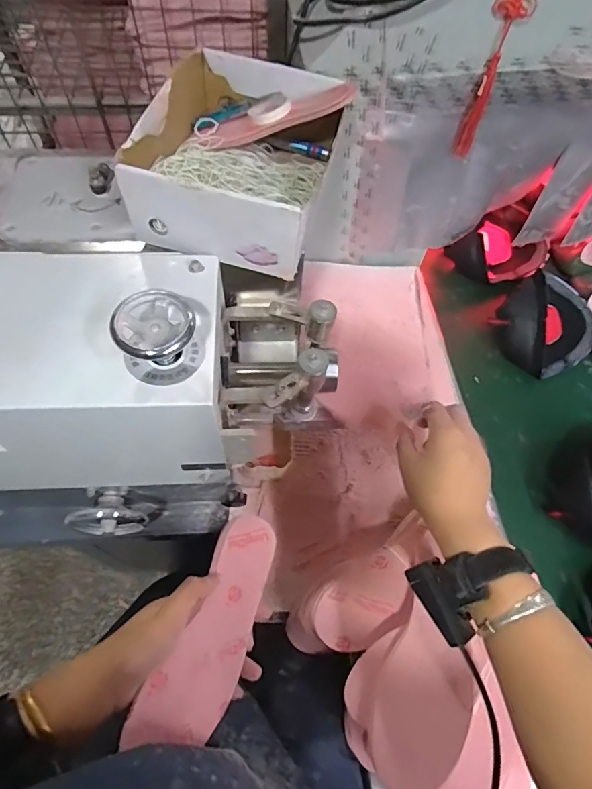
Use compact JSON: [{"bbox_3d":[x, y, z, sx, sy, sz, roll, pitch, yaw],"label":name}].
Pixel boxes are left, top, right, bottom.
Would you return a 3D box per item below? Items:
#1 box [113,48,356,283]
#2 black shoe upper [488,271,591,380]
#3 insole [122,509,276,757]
[{"bbox_3d":[-0.051,-0.261,0.486,0.176,0.085,0.240,15,64,6],"label":"box"},{"bbox_3d":[0.445,-0.133,0.771,0.190,0.095,0.140,-34,69,-16],"label":"black shoe upper"},{"bbox_3d":[-0.078,0.214,0.417,0.084,0.011,0.213,37,58,-18],"label":"insole"}]

